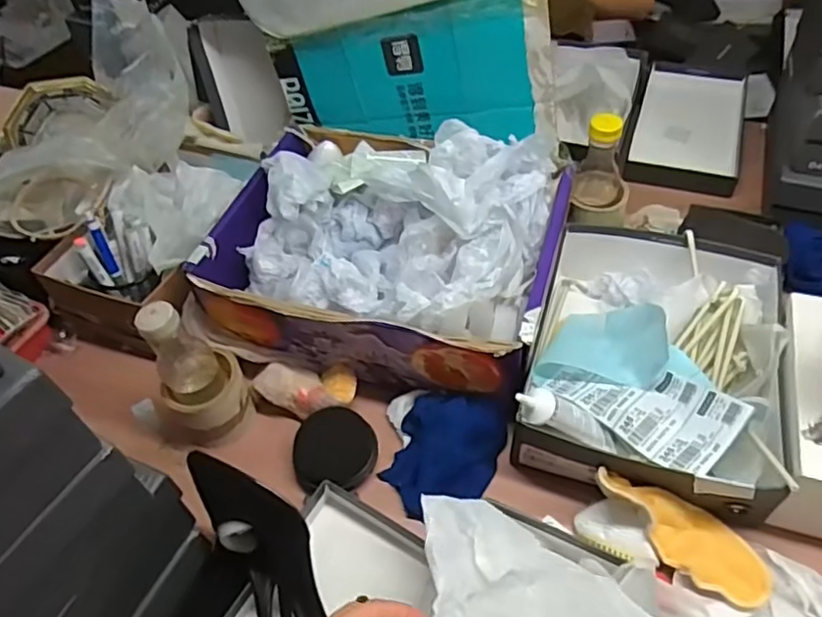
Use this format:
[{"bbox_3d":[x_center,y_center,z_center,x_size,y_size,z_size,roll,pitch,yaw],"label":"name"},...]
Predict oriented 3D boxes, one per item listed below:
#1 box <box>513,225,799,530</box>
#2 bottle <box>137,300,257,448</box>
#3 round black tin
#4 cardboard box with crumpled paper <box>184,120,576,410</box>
[{"bbox_3d":[0.277,0.032,0.724,0.256,0.108,0.370,12,52,15],"label":"box"},{"bbox_3d":[-0.241,0.071,0.692,0.088,0.186,0.088,11,52,14],"label":"bottle"},{"bbox_3d":[-0.084,0.155,0.702,0.086,0.029,0.086,-4,50,3],"label":"round black tin"},{"bbox_3d":[-0.028,-0.083,0.766,0.404,0.181,0.313,15,53,17],"label":"cardboard box with crumpled paper"}]

